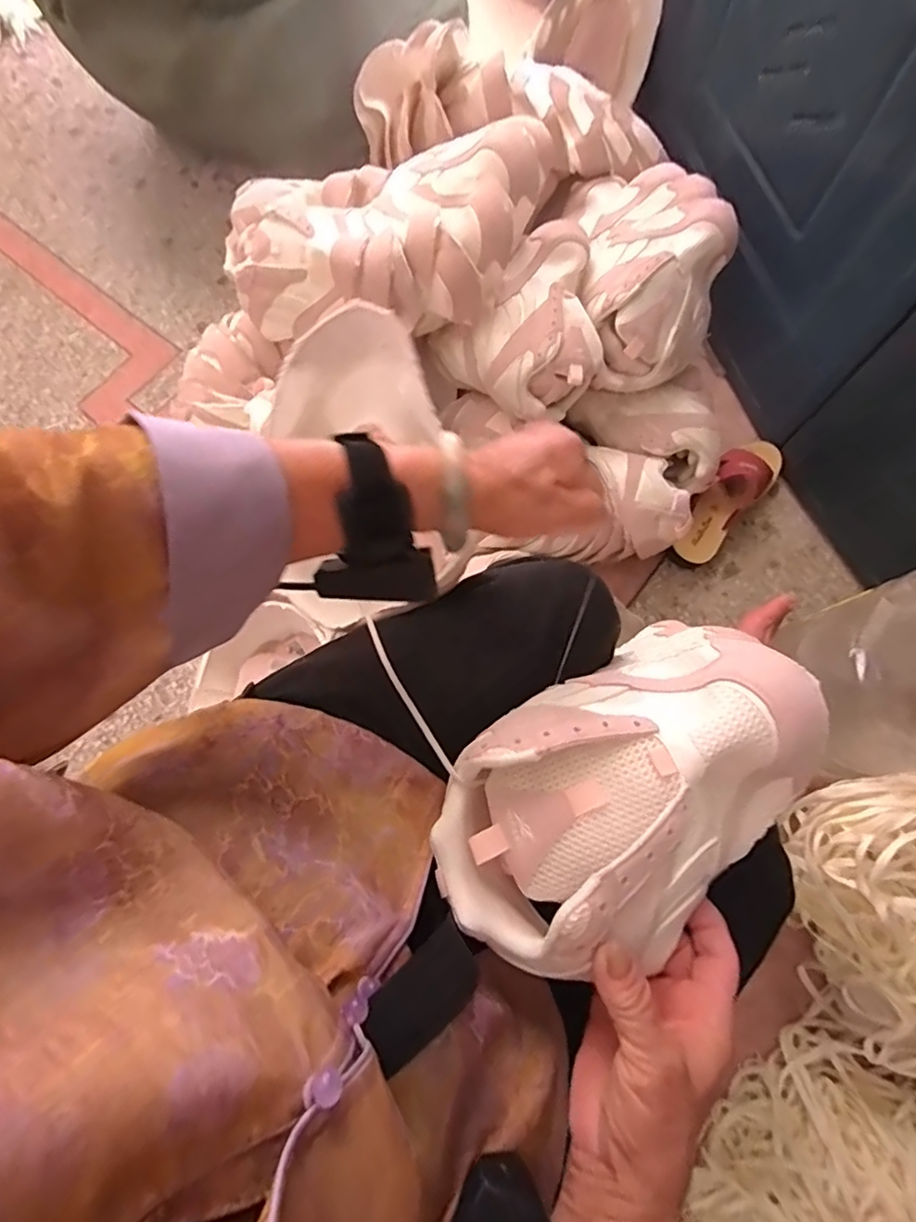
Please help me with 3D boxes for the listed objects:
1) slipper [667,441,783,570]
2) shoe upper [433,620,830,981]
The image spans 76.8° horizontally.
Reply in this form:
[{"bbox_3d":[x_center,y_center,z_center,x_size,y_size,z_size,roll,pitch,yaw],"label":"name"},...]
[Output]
[{"bbox_3d":[0.394,-0.167,0.842,0.078,0.090,0.221,41,80,12],"label":"slipper"},{"bbox_3d":[0.091,0.103,0.325,0.224,0.076,0.132,-33,76,-7],"label":"shoe upper"}]

